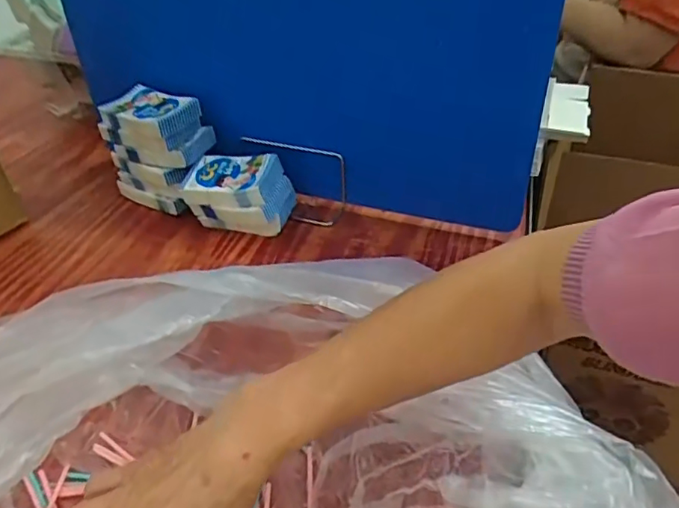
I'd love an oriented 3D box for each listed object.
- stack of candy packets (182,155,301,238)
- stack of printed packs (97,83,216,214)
[{"bbox_3d":[-0.123,-0.073,0.678,0.124,0.078,0.077,11,41,18],"label":"stack of candy packets"},{"bbox_3d":[-0.226,-0.131,0.713,0.124,0.136,0.081,20,44,27],"label":"stack of printed packs"}]

